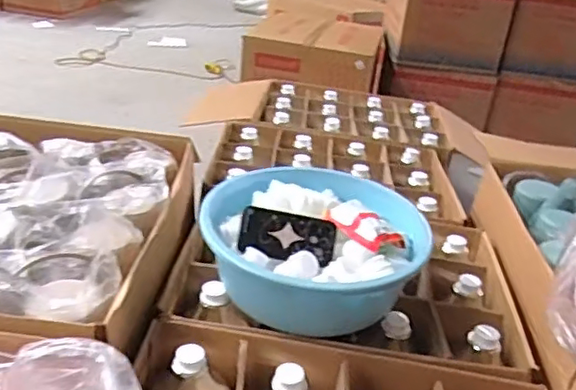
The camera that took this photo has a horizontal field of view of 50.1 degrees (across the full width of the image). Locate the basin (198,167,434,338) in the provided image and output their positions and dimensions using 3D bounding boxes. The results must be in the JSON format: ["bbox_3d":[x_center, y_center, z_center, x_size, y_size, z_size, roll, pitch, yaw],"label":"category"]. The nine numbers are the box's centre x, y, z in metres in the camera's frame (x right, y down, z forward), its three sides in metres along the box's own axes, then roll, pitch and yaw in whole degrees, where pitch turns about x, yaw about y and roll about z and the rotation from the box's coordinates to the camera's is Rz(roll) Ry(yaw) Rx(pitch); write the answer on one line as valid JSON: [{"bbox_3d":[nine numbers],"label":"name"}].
[{"bbox_3d":[0.034,0.106,1.001,0.315,0.164,0.315,6,27,-3],"label":"basin"}]

